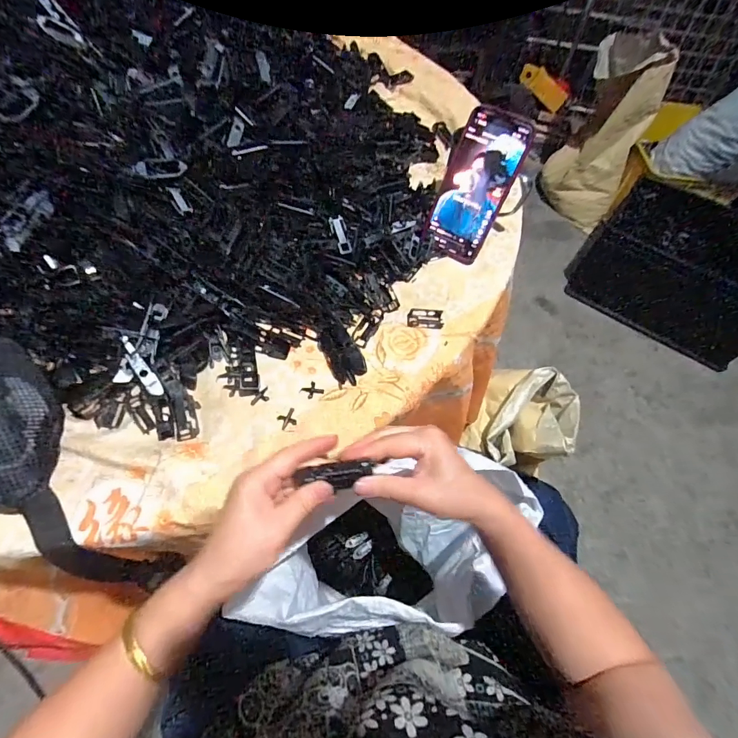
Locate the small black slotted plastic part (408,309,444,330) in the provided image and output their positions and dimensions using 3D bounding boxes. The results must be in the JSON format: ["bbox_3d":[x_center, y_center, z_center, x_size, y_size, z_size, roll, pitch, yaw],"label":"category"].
[{"bbox_3d":[0.066,-0.059,0.465,0.041,0.008,0.025,2,60,-2],"label":"small black slotted plastic part"}]

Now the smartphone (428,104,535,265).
[{"bbox_3d":[0.125,-0.214,0.479,0.080,0.162,0.015,25,29,11],"label":"smartphone"}]

